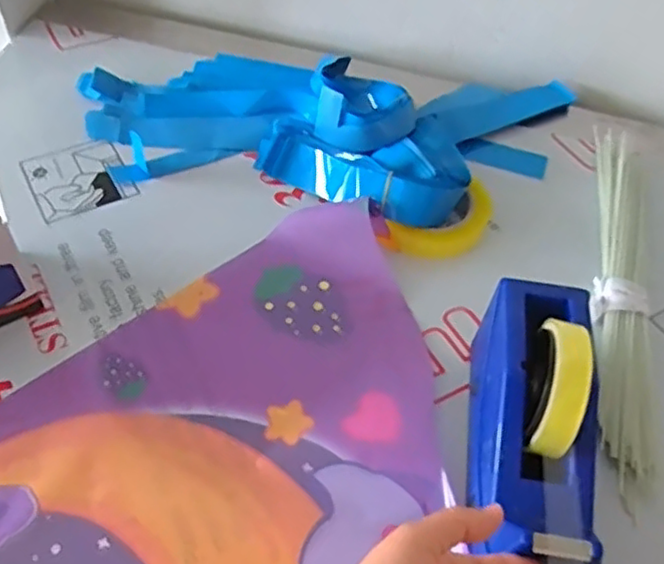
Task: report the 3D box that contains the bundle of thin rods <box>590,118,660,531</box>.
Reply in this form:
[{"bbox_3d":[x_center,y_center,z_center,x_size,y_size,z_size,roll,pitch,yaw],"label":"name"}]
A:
[{"bbox_3d":[0.259,-0.001,0.605,0.044,0.018,0.410,14,52,6],"label":"bundle of thin rods"}]

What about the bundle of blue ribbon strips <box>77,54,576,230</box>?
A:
[{"bbox_3d":[-0.004,-0.179,0.704,0.511,0.044,0.268,11,52,4],"label":"bundle of blue ribbon strips"}]

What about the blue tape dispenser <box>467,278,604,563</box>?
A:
[{"bbox_3d":[0.133,0.094,0.448,0.066,0.124,0.196,11,52,4],"label":"blue tape dispenser"}]

